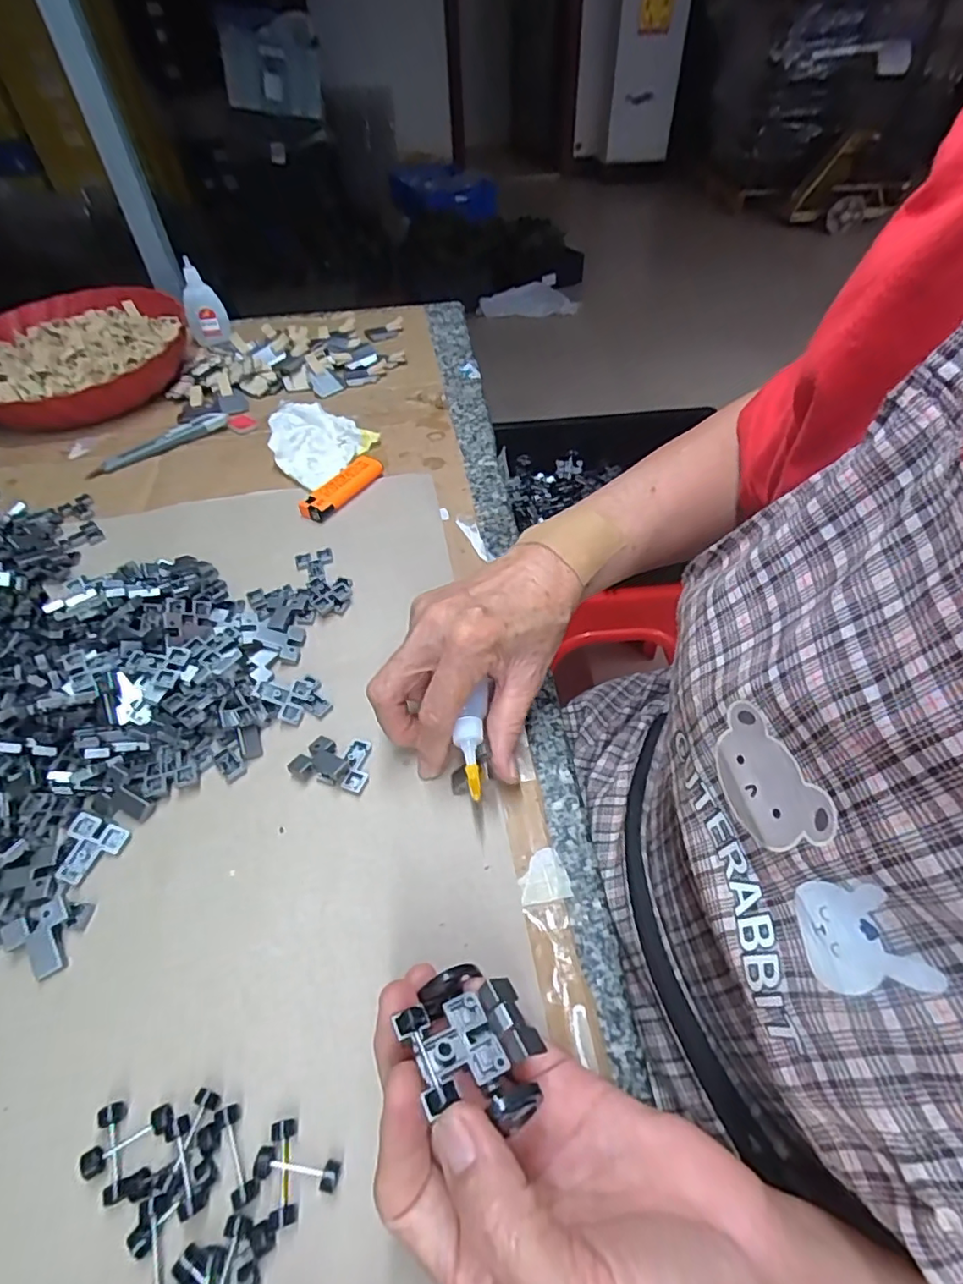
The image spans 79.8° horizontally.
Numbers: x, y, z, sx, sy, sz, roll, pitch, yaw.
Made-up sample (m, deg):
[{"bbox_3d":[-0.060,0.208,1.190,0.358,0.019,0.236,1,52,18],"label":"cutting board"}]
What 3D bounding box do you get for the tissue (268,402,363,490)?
[{"bbox_3d":[-0.150,-0.182,0.520,0.075,0.024,0.105,-19,52,-15],"label":"tissue"}]

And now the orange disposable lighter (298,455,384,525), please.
[{"bbox_3d":[-0.116,-0.129,0.479,0.026,0.014,0.082,24,54,20],"label":"orange disposable lighter"}]

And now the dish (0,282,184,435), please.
[{"bbox_3d":[-0.440,-0.310,0.619,0.236,0.061,0.229,32,57,25],"label":"dish"}]

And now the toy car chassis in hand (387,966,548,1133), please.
[{"bbox_3d":[-0.004,0.141,0.197,0.041,0.024,0.045,-5,30,-21],"label":"toy car chassis in hand"}]

